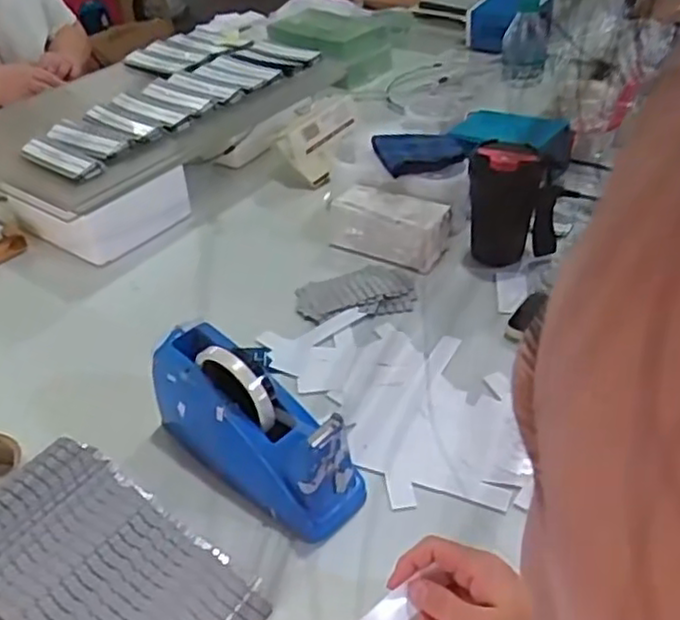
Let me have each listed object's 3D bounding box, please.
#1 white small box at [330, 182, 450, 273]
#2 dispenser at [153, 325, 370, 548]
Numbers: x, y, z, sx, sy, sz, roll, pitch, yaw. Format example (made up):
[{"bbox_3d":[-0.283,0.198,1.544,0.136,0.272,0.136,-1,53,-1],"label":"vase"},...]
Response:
[{"bbox_3d":[0.062,-0.109,0.909,0.153,0.056,0.079,14,42,20],"label":"white small box"},{"bbox_3d":[-0.078,0.097,0.613,0.213,0.113,0.069,28,48,32],"label":"dispenser"}]

